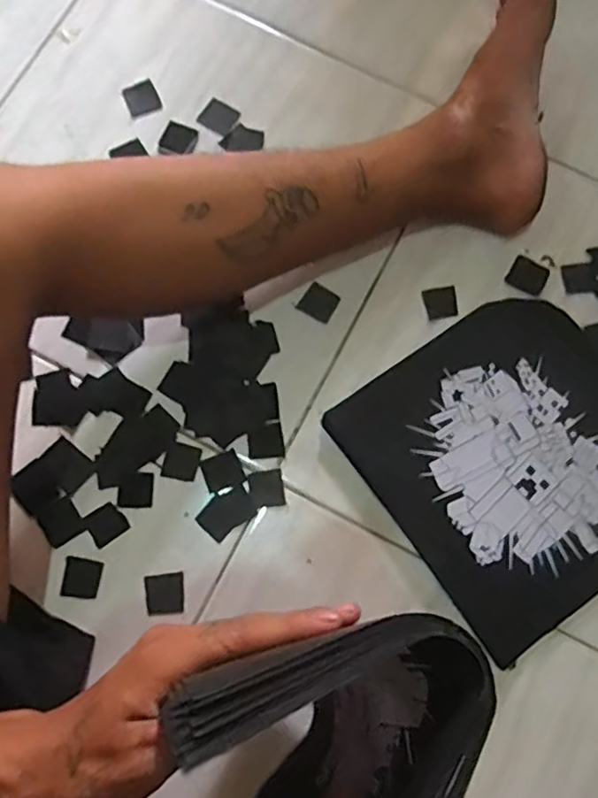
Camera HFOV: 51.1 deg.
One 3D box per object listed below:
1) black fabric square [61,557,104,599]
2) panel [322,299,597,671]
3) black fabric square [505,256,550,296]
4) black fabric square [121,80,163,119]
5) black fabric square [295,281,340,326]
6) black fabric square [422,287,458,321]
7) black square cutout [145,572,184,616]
[{"bbox_3d":[-0.181,0.150,0.521,0.031,0.004,0.031,5,77,0],"label":"black fabric square"},{"bbox_3d":[0.192,0.051,0.548,0.242,0.013,0.253,-35,82,-8],"label":"panel"},{"bbox_3d":[0.215,-0.116,0.587,0.035,0.004,0.034,28,78,5],"label":"black fabric square"},{"bbox_3d":[-0.154,-0.294,0.614,0.032,0.008,0.034,-25,79,-6],"label":"black fabric square"},{"bbox_3d":[0.019,-0.089,0.578,0.032,0.004,0.031,30,78,6],"label":"black fabric square"},{"bbox_3d":[0.132,-0.089,0.581,0.029,0.004,0.029,-9,78,-3],"label":"black fabric square"},{"bbox_3d":[-0.112,0.163,0.522,0.031,0.004,0.033,-6,77,-2],"label":"black square cutout"}]

